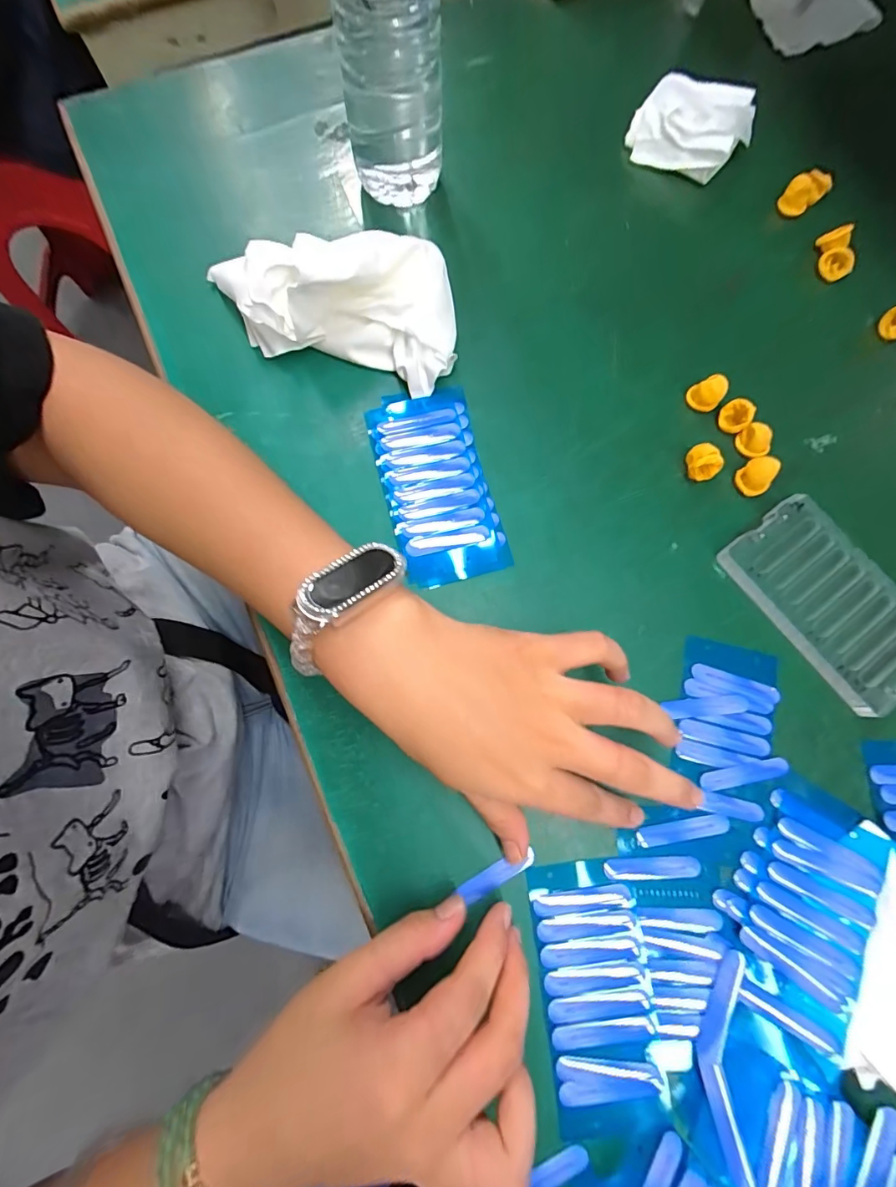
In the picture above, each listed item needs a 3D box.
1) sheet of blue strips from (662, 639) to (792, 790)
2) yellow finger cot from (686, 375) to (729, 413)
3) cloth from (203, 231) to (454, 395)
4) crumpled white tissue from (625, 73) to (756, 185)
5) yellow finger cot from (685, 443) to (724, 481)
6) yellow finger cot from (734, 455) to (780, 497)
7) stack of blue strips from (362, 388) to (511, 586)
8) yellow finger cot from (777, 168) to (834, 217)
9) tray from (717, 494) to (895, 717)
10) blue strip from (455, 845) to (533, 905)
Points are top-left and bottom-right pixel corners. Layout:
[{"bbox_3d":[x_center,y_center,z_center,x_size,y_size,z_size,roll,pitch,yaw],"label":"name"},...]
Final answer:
[{"bbox_3d":[0.159,0.068,0.266,0.062,0.004,0.080,3,77,-1],"label":"sheet of blue strips"},{"bbox_3d":[0.171,-0.133,0.306,0.020,0.020,0.014,38,78,7],"label":"yellow finger cot"},{"bbox_3d":[-0.074,-0.194,0.295,0.167,0.054,0.089,14,77,1],"label":"cloth"},{"bbox_3d":[0.183,-0.353,0.352,0.079,0.033,0.064,29,77,5],"label":"crumpled white tissue"},{"bbox_3d":[0.161,-0.082,0.294,0.016,0.020,0.021,-34,80,-9],"label":"yellow finger cot"},{"bbox_3d":[0.195,-0.074,0.292,0.016,0.019,0.020,-28,79,-8],"label":"yellow finger cot"},{"bbox_3d":[-0.008,-0.070,0.292,0.065,0.008,0.127,-14,78,-5],"label":"stack of blue strips"},{"bbox_3d":[0.268,-0.301,0.347,0.038,0.018,0.021,-40,81,-10],"label":"yellow finger cot"},{"bbox_3d":[0.228,0.006,0.279,0.071,0.012,0.121,-36,80,-9],"label":"tray"},{"bbox_3d":[0.026,0.150,0.245,0.043,0.004,0.011,-22,78,-9],"label":"blue strip"}]

